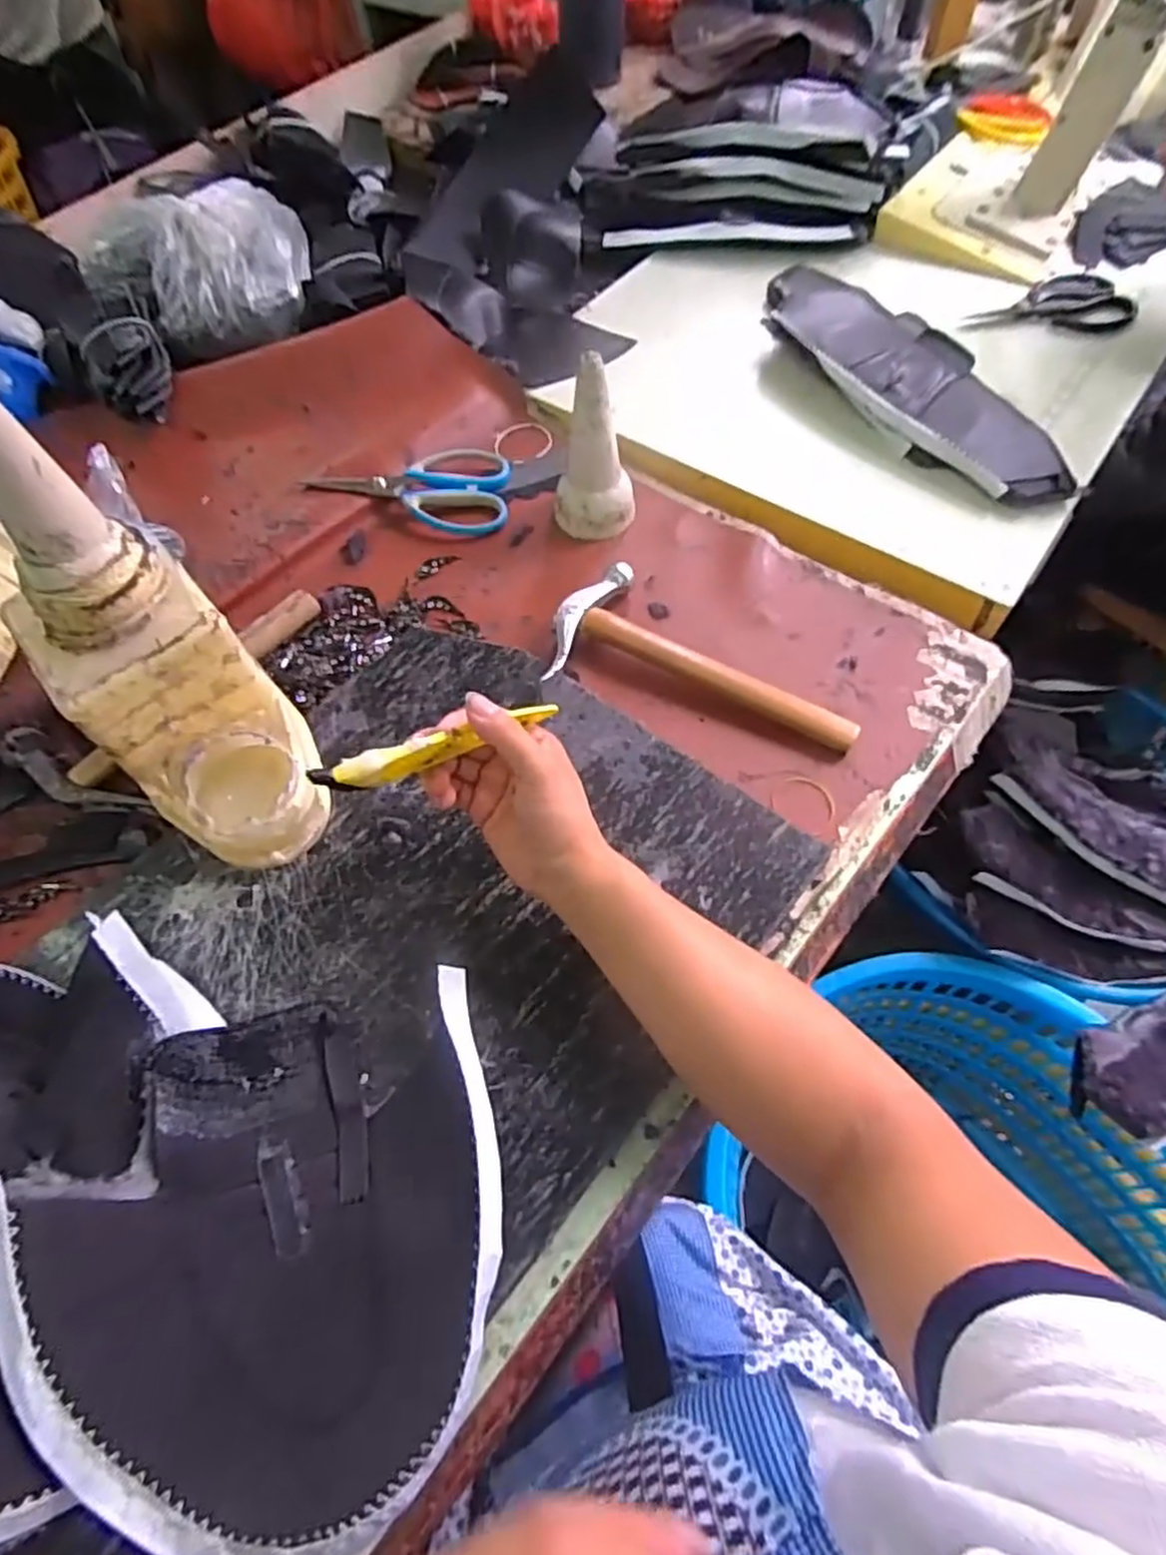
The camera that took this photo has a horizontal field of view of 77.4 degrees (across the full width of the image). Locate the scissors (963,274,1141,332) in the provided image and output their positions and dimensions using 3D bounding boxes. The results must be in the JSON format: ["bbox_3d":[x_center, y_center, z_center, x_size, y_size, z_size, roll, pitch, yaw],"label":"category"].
[{"bbox_3d":[0.475,-0.490,0.750,0.168,0.013,0.080,-2,60,2],"label":"scissors"}]

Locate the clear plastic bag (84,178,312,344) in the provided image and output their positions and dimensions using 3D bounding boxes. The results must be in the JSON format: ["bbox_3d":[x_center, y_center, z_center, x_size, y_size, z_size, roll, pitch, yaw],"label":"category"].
[{"bbox_3d":[-0.392,-0.533,0.767,0.206,0.095,0.149,-28,62,-12],"label":"clear plastic bag"}]

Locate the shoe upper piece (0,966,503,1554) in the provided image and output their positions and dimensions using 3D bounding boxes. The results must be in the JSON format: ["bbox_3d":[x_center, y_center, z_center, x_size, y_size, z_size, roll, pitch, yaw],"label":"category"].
[{"bbox_3d":[-0.144,0.223,0.345,0.220,0.048,0.218,-20,60,-8],"label":"shoe upper piece"}]

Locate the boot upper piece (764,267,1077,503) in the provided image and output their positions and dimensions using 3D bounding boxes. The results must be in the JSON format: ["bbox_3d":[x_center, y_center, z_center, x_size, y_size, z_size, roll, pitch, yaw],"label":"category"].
[{"bbox_3d":[0.289,-0.387,0.684,0.123,0.043,0.406,-24,61,-11],"label":"boot upper piece"}]

